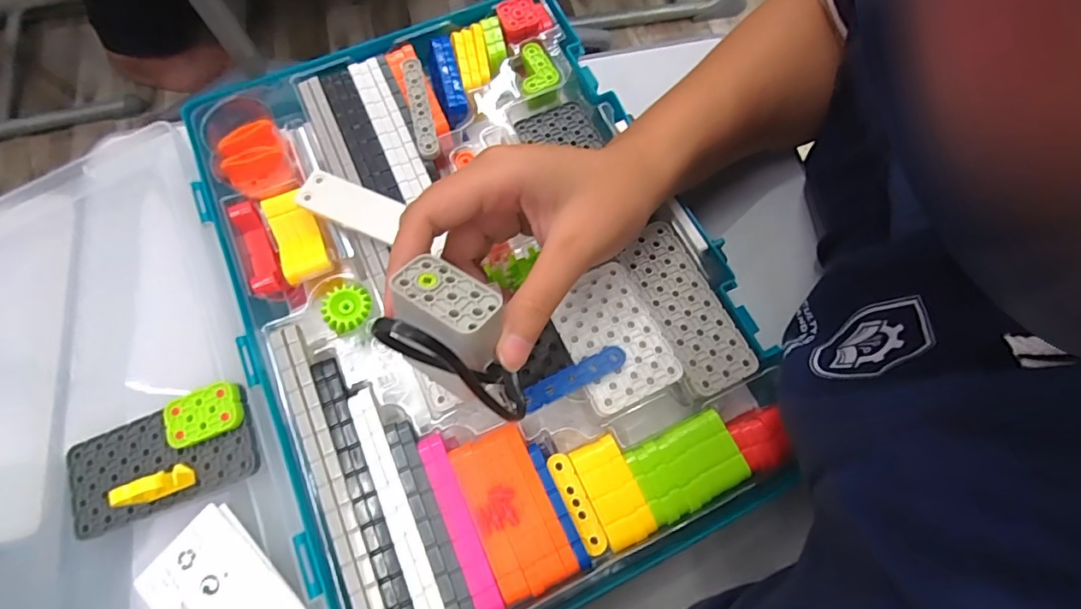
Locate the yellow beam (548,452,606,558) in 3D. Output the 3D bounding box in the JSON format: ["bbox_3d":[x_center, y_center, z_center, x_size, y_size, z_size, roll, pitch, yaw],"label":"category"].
[{"bbox_3d":[0.018,0.098,0.247,0.012,0.008,0.049,-24,72,-7],"label":"yellow beam"}]

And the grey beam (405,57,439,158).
[{"bbox_3d":[-0.076,-0.125,0.315,0.012,0.006,0.072,-14,71,-4],"label":"grey beam"}]

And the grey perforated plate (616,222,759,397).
[{"bbox_3d":[0.079,0.000,0.277,0.037,0.004,0.097,-25,72,-7],"label":"grey perforated plate"}]

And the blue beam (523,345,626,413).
[{"bbox_3d":[0.018,0.037,0.261,0.057,0.009,0.013,-26,72,-8],"label":"blue beam"}]

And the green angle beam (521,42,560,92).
[{"bbox_3d":[-0.004,-0.158,0.332,0.023,0.005,0.036,-18,71,-5],"label":"green angle beam"}]

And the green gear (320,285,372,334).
[{"bbox_3d":[-0.109,0.001,0.280,0.025,0.004,0.026,0,71,1],"label":"green gear"}]

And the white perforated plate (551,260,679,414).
[{"bbox_3d":[0.039,0.016,0.272,0.051,0.004,0.073,-25,72,-7],"label":"white perforated plate"}]

